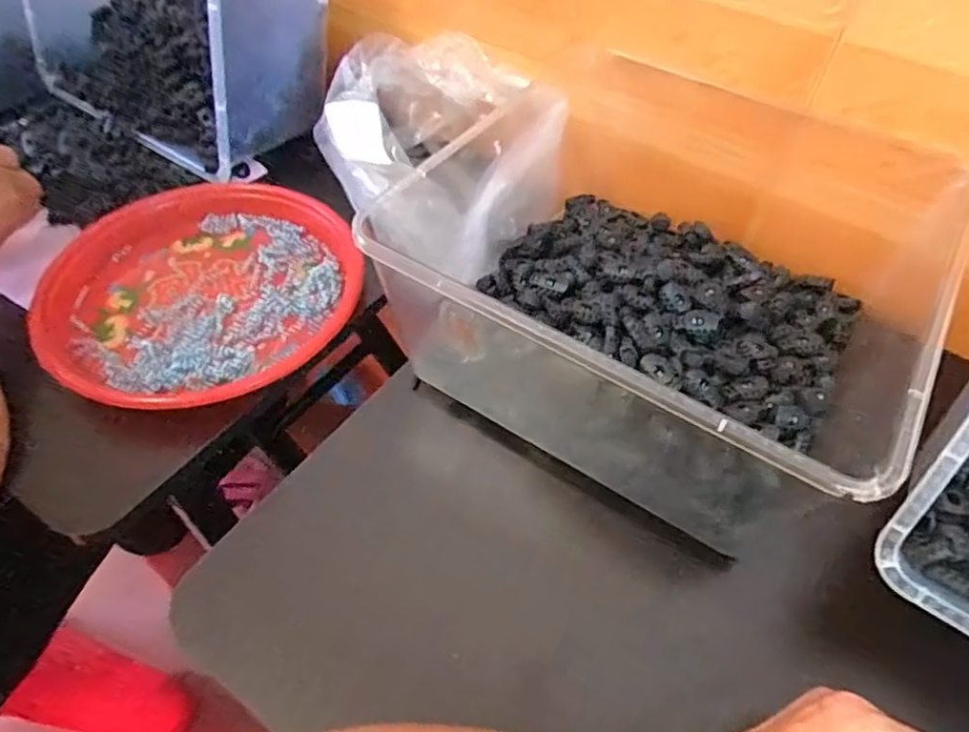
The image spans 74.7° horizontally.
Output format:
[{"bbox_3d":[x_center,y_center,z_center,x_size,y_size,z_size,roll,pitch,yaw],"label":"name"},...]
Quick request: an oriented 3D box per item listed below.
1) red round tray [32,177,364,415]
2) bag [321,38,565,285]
[{"bbox_3d":[-0.221,-0.070,0.510,0.245,0.042,0.241,0,53,0],"label":"red round tray"},{"bbox_3d":[-0.042,-0.186,0.551,0.219,0.101,0.170,36,60,23],"label":"bag"}]

